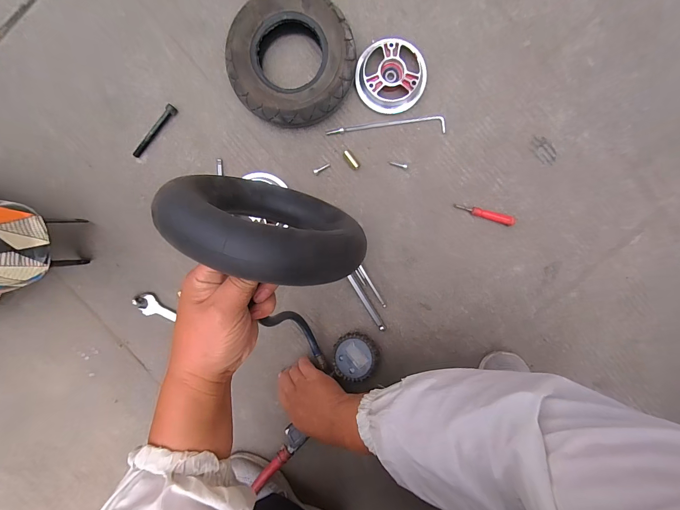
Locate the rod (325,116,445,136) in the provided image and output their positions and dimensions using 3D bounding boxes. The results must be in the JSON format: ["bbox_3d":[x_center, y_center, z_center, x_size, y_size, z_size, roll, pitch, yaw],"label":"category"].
[{"bbox_3d":[0.070,-0.194,0.477,0.180,0.004,0.023,-4,95,3],"label":"rod"}]

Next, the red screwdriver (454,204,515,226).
[{"bbox_3d":[0.221,-0.062,0.474,0.092,0.011,0.014,16,95,1],"label":"red screwdriver"}]

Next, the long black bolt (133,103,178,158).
[{"bbox_3d":[-0.288,-0.191,0.484,0.013,0.010,0.099,41,95,-1],"label":"long black bolt"}]

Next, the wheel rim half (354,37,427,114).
[{"bbox_3d":[0.076,-0.266,0.462,0.102,0.024,0.094,-2,95,2],"label":"wheel rim half"}]

